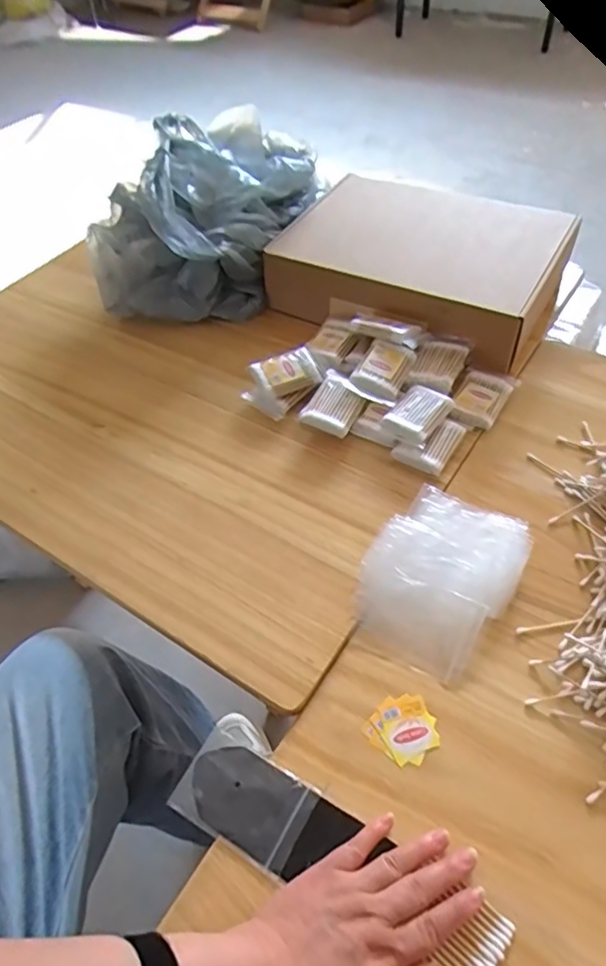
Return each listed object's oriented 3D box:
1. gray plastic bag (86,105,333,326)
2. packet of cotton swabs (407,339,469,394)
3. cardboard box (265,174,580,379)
[{"bbox_3d":[-0.138,-0.403,0.873,0.242,0.161,0.332,14,54,16],"label":"gray plastic bag"},{"bbox_3d":[0.167,-0.144,0.722,0.054,0.019,0.093,16,54,17],"label":"packet of cotton swabs"},{"bbox_3d":[0.159,-0.303,0.816,0.366,0.099,0.253,23,57,22],"label":"cardboard box"}]

